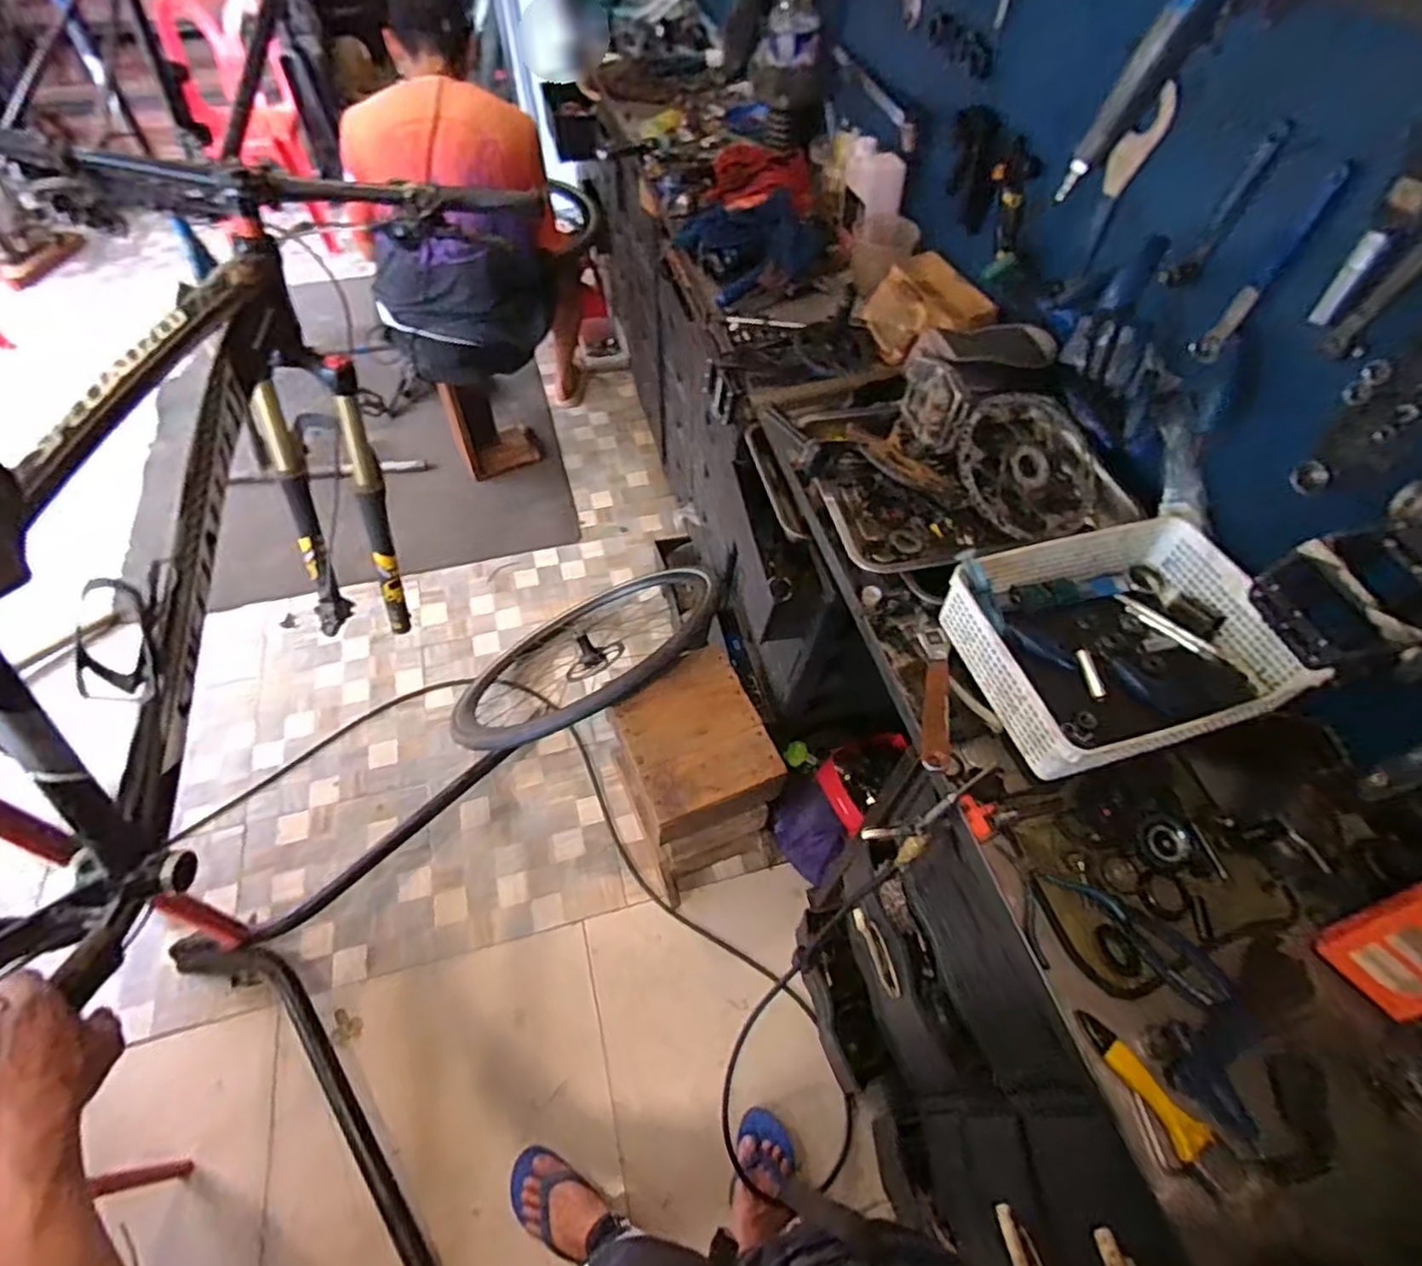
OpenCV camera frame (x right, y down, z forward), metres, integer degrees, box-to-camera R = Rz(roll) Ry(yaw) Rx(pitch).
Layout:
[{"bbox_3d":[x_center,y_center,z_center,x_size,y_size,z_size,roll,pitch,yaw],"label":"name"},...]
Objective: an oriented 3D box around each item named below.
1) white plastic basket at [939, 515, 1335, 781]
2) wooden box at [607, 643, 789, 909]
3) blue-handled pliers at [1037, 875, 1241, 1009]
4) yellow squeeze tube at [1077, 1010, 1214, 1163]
[{"bbox_3d":[0.455,-0.002,0.771,0.327,0.074,0.266,-14,57,-11],"label":"white plastic basket"},{"bbox_3d":[-0.036,0.302,1.418,0.258,0.397,0.332,-19,58,-14],"label":"wooden box"},{"bbox_3d":[0.415,0.284,0.653,0.048,0.009,0.176,-39,65,-25],"label":"blue-handled pliers"},{"bbox_3d":[0.363,0.378,0.577,0.031,0.011,0.117,-29,61,-20],"label":"yellow squeeze tube"}]

